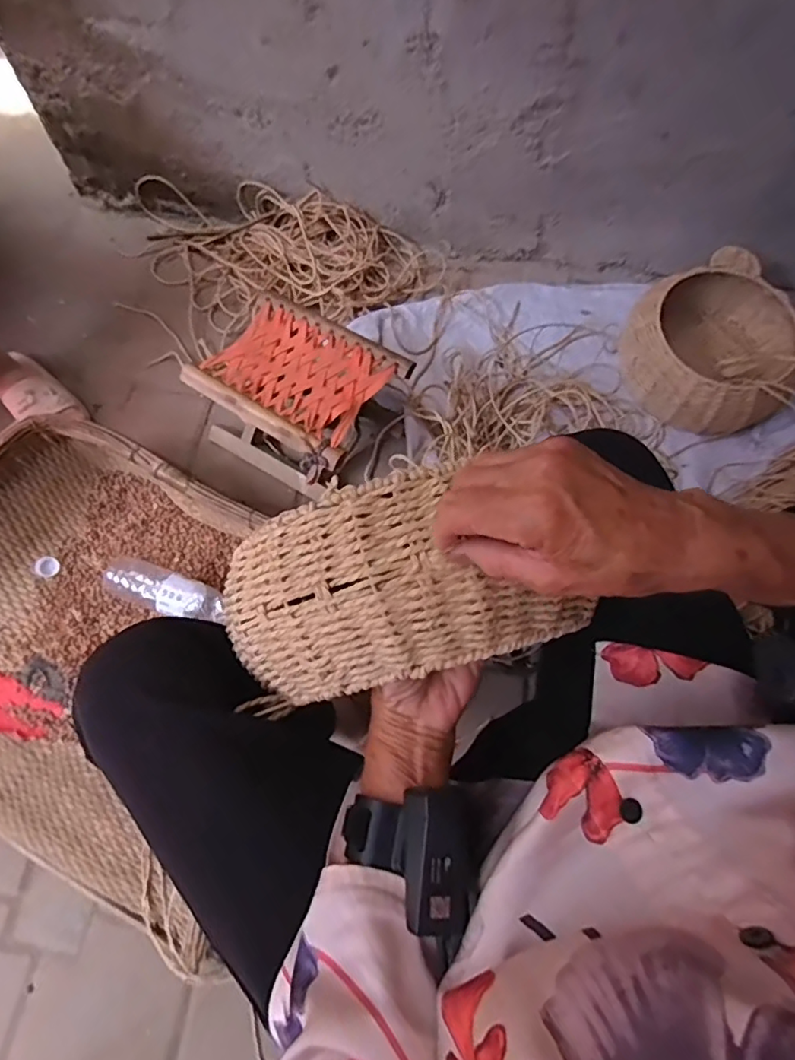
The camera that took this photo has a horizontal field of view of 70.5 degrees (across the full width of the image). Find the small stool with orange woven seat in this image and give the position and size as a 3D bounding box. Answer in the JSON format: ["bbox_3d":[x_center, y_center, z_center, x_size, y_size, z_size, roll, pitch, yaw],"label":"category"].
[{"bbox_3d":[-0.152,-0.208,0.932,0.275,0.188,0.246,35,73,12],"label":"small stool with orange woven seat"}]

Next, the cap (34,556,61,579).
[{"bbox_3d":[-0.549,0.058,0.884,0.033,0.009,0.033,0,69,-1],"label":"cap"}]

